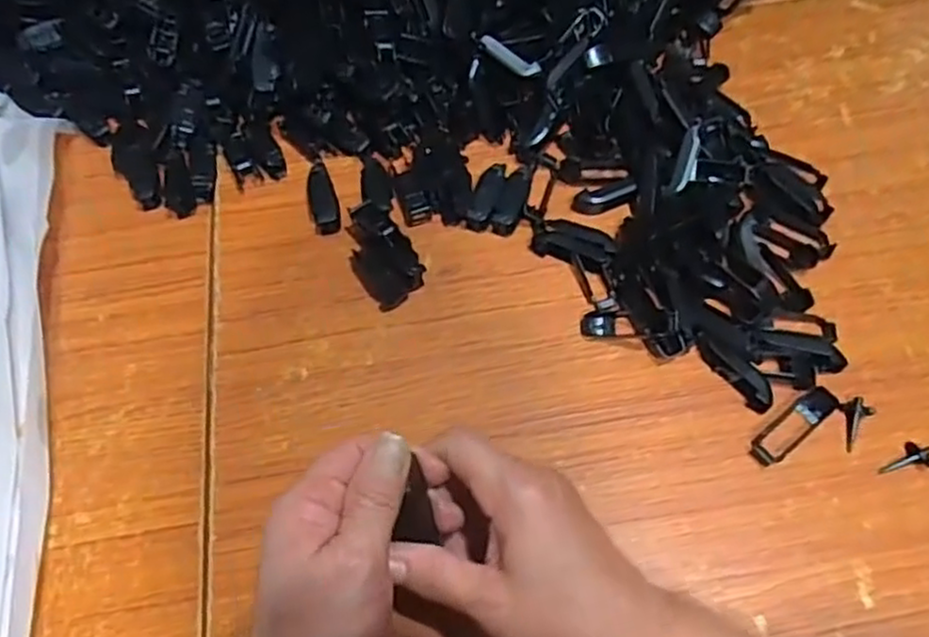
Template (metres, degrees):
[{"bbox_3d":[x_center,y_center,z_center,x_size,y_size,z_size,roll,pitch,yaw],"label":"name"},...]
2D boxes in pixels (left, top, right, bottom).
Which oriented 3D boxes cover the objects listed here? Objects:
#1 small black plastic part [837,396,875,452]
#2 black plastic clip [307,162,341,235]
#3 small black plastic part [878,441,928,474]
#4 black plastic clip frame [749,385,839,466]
[{"bbox_3d":[0.219,0.058,0.396,0.015,0.009,0.030,30,67,16],"label":"small black plastic part"},{"bbox_3d":[-0.097,-0.081,0.477,0.019,0.011,0.051,-12,76,-4],"label":"black plastic clip"},{"bbox_3d":[0.243,0.077,0.385,0.031,0.008,0.015,-25,63,6],"label":"small black plastic part"},{"bbox_3d":[0.186,0.059,0.394,0.061,0.008,0.018,-36,67,-16],"label":"black plastic clip frame"}]

